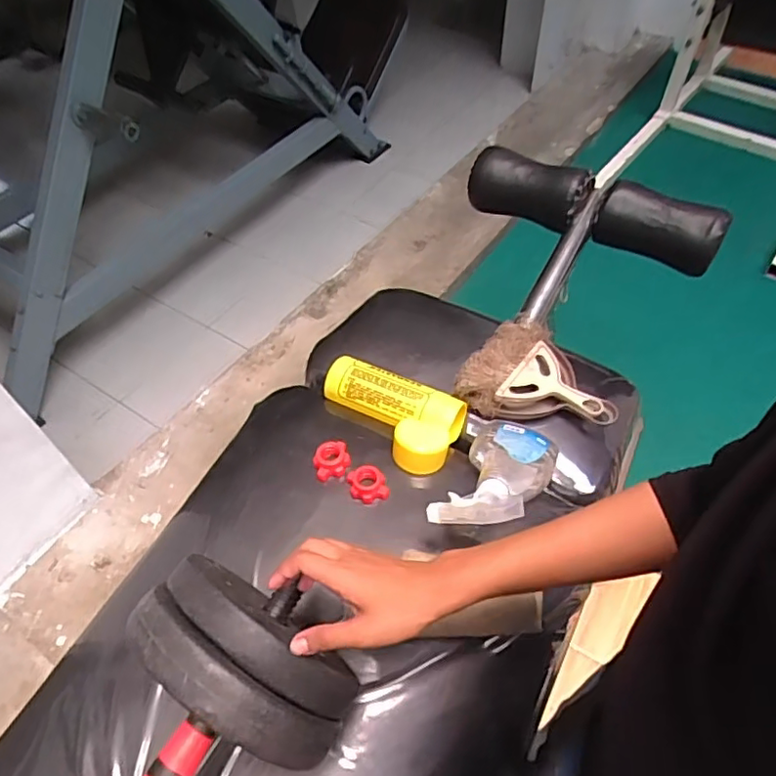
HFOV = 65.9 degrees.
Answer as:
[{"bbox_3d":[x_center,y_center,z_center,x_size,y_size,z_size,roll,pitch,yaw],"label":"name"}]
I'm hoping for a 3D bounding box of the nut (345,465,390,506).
[{"bbox_3d":[-0.023,0.109,0.679,0.041,0.021,0.041,-16,53,-13],"label":"nut"}]

